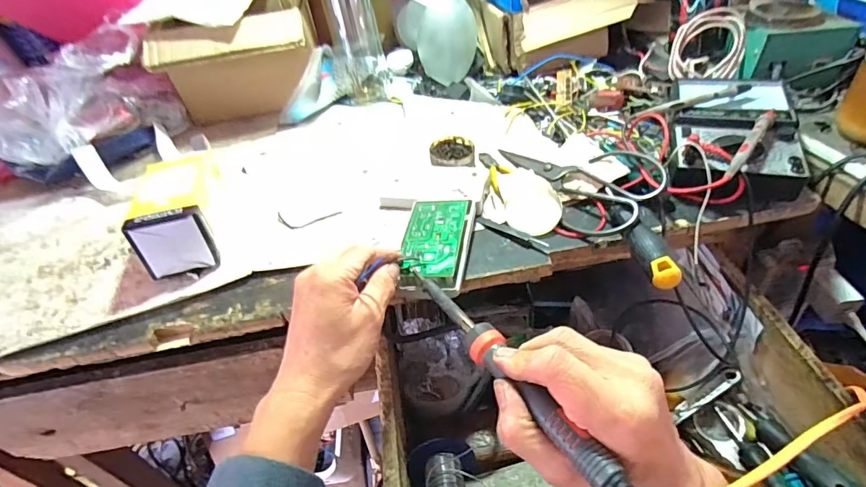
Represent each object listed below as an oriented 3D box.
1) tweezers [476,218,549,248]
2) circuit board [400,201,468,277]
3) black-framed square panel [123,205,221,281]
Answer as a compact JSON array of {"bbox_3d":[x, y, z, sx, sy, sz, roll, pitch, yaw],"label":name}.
[{"bbox_3d":[0.075,-0.011,0.428,0.012,0.010,0.077,-35,49,-28],"label":"tweezers"},{"bbox_3d":[0.001,-0.009,0.409,0.054,0.009,0.098,2,43,11],"label":"circuit board"},{"bbox_3d":[-0.246,0.002,0.422,0.064,0.069,0.018,-15,42,-9],"label":"black-framed square panel"}]

